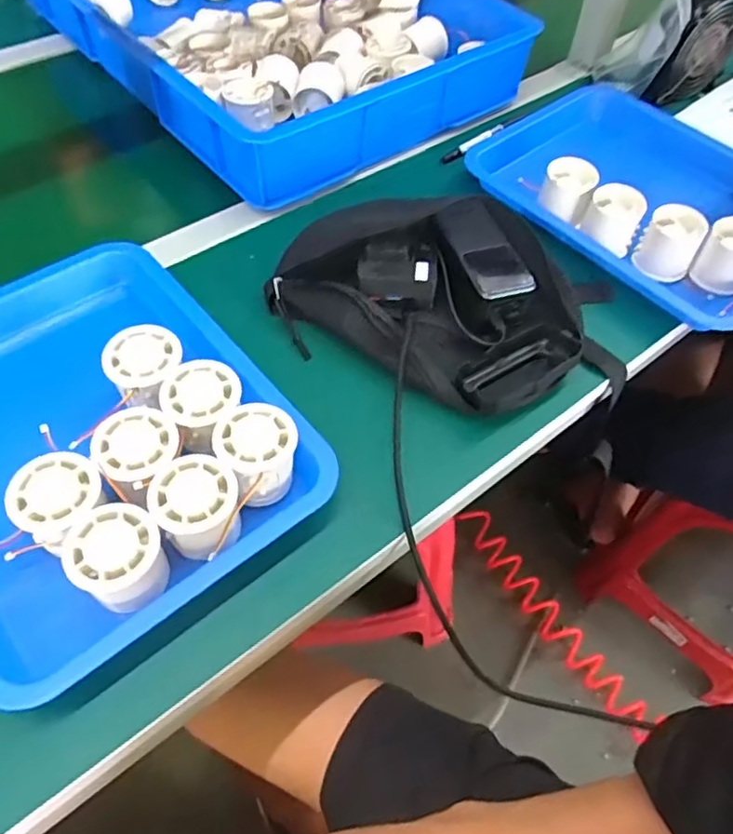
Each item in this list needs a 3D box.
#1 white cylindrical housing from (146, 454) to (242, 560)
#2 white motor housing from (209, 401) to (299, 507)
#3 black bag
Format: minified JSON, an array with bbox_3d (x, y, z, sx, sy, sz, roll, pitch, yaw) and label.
[{"bbox_3d":[-0.116,0.068,0.448,0.057,0.055,0.061,1,55,-2],"label":"white cylindrical housing"},{"bbox_3d":[-0.079,0.028,0.470,0.055,0.049,0.057,1,55,-2],"label":"white motor housing"},{"bbox_3d":[0.081,-0.117,0.574,0.309,0.060,0.201,22,57,12],"label":"black bag"}]

